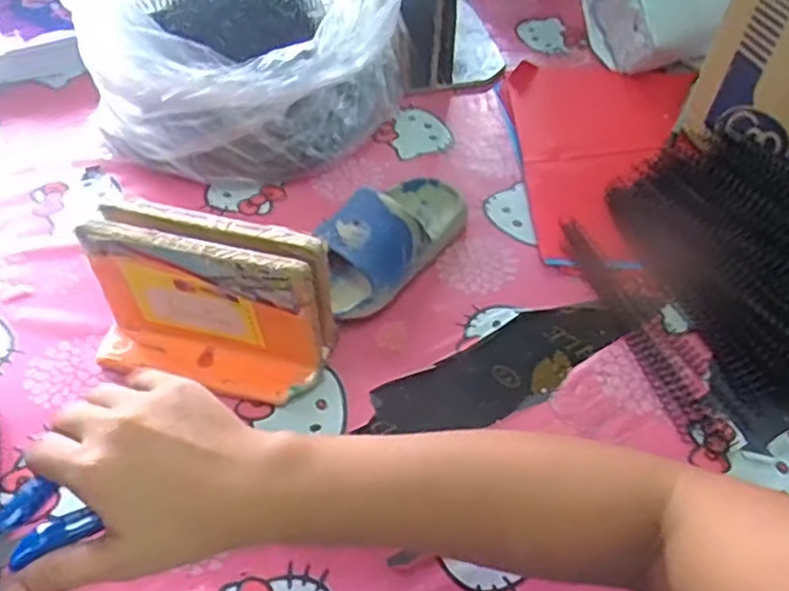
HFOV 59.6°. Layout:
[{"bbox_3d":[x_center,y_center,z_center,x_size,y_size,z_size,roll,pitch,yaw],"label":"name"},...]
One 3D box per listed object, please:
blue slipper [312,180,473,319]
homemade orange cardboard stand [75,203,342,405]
[{"bbox_3d":[-0.004,-0.052,0.548,0.079,0.060,0.166,31,56,22],"label":"blue slipper"},{"bbox_3d":[-0.128,0.007,0.470,0.160,0.113,0.064,12,51,9],"label":"homemade orange cardboard stand"}]

